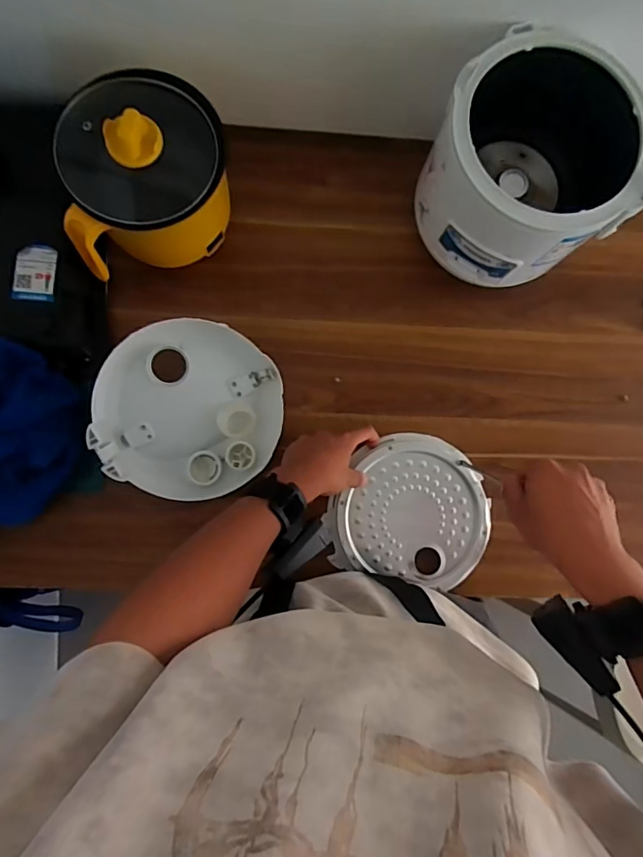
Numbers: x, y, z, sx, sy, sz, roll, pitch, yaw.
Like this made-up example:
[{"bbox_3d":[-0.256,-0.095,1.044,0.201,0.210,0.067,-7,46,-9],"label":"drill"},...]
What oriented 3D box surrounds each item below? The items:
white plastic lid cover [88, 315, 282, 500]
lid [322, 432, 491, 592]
[{"bbox_3d":[-0.152,-0.019,0.567,0.204,0.035,0.207,10,98,-20],"label":"white plastic lid cover"},{"bbox_3d":[0.110,0.097,0.603,0.189,0.020,0.174,13,84,-1],"label":"lid"}]

